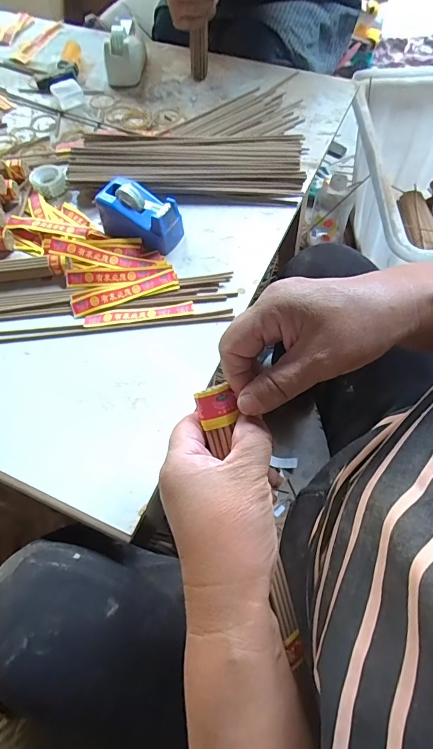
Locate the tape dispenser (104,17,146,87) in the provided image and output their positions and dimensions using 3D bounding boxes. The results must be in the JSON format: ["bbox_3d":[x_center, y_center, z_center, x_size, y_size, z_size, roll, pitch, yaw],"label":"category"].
[{"bbox_3d":[-0.158,-0.558,0.676,0.063,0.062,0.085,1,62,2],"label":"tape dispenser"}]

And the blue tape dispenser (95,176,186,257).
[{"bbox_3d":[-0.095,-0.199,0.487,0.098,0.053,0.058,33,68,17],"label":"blue tape dispenser"}]

